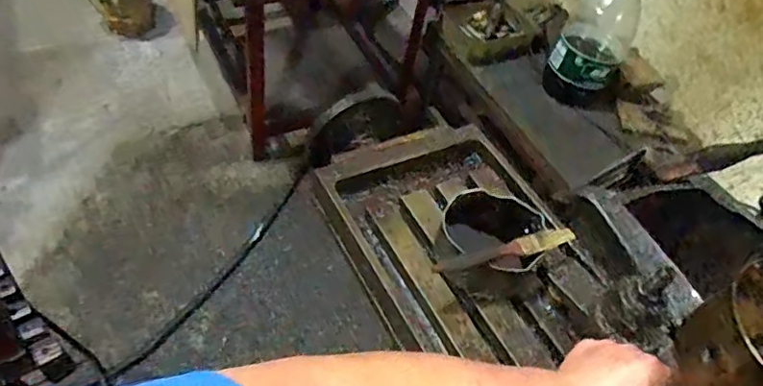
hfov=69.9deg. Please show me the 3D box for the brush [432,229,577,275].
[{"bbox_3d":[0.123,0.056,0.529,0.148,0.014,0.017,-10,54,-18],"label":"brush"}]

